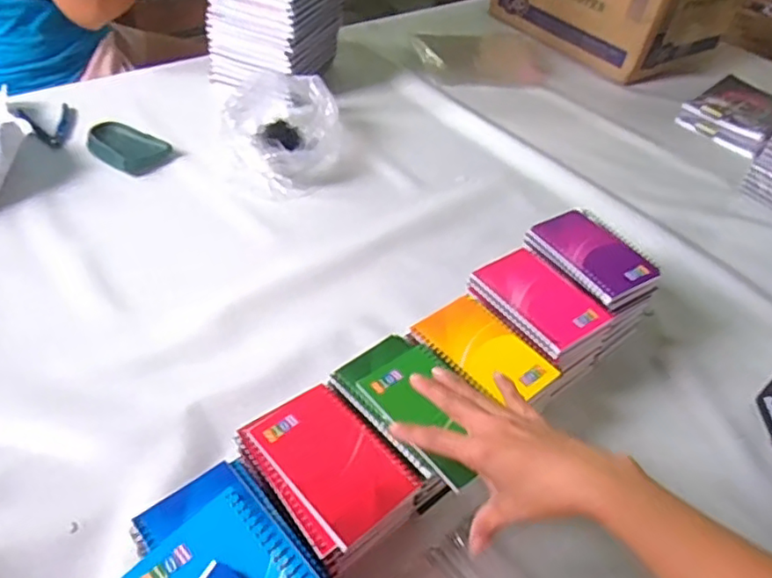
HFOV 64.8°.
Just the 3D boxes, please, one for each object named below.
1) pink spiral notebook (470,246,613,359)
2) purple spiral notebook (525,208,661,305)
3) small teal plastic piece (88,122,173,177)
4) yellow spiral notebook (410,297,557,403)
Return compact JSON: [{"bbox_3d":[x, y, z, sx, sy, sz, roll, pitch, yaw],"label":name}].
[{"bbox_3d":[0.165,0.007,0.646,0.095,0.012,0.128,-25,54,-28],"label":"pink spiral notebook"},{"bbox_3d":[0.236,-0.042,0.691,0.094,0.020,0.127,-20,52,-25],"label":"purple spiral notebook"},{"bbox_3d":[-0.381,-0.204,0.880,0.112,0.028,0.073,21,47,13],"label":"small teal plastic piece"},{"bbox_3d":[0.098,0.059,0.599,0.085,0.009,0.126,-30,56,-31],"label":"yellow spiral notebook"}]

